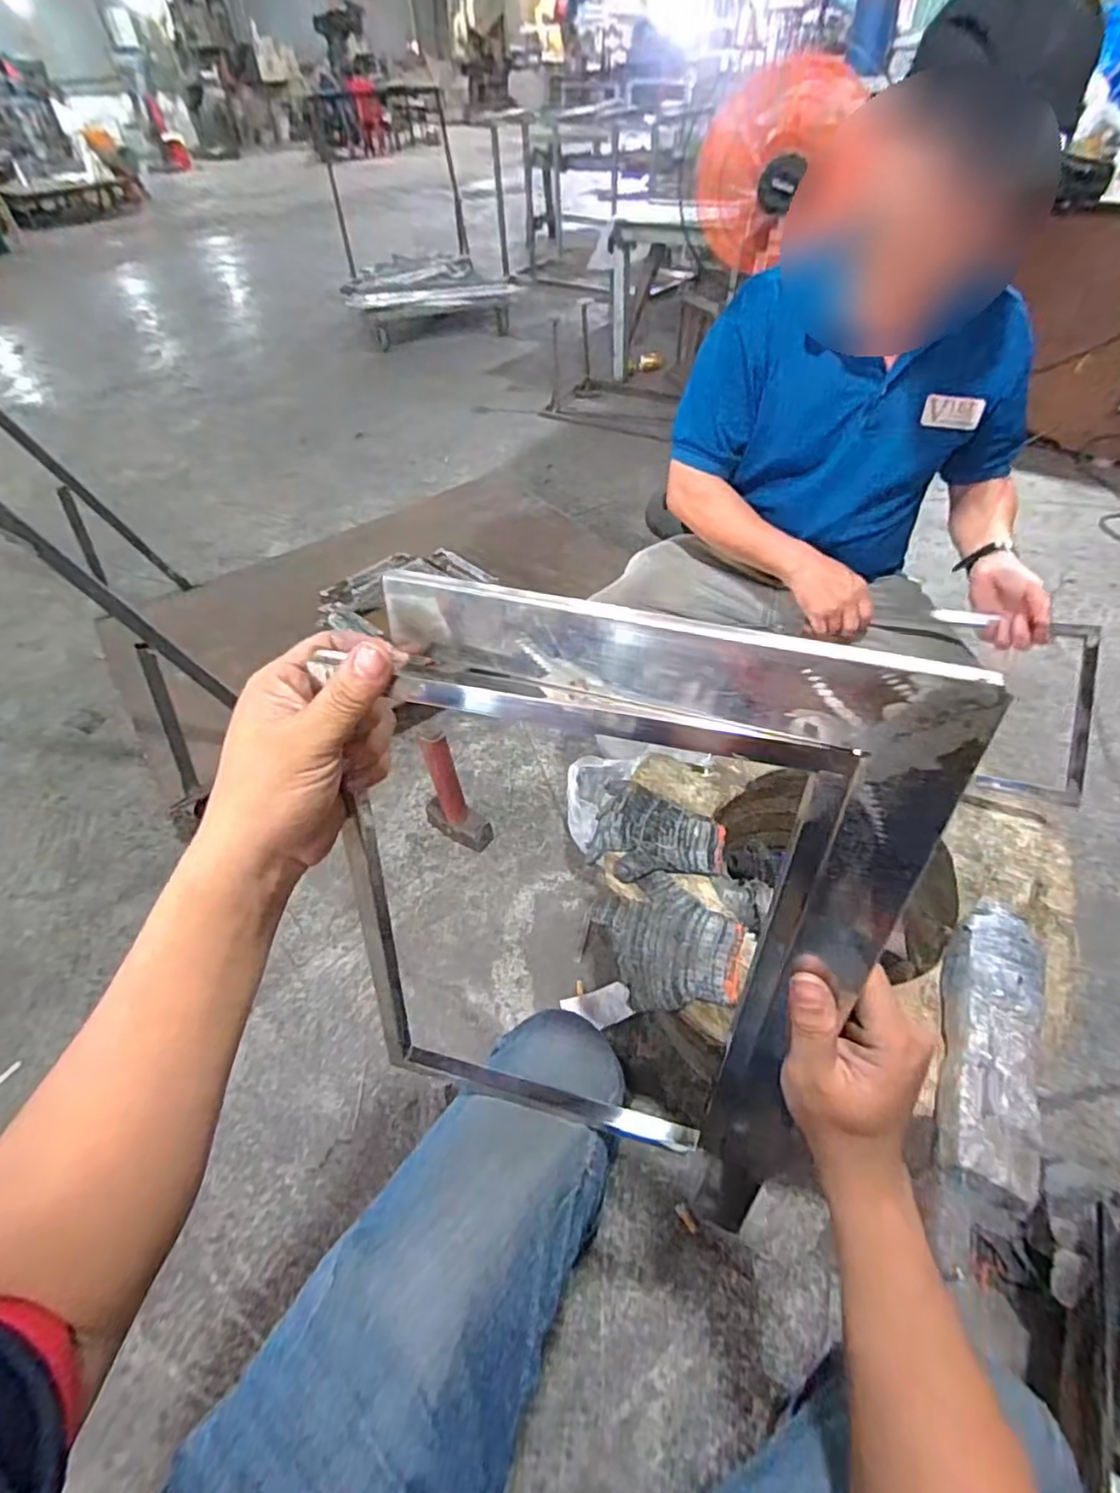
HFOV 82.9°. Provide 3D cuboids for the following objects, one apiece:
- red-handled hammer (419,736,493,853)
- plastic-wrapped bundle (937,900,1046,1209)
[{"bbox_3d":[-0.216,0.077,1.186,0.159,0.288,0.051,24,54,22],"label":"red-handled hammer"},{"bbox_3d":[0.422,0.277,0.617,0.076,0.052,0.297,20,52,19],"label":"plastic-wrapped bundle"}]

